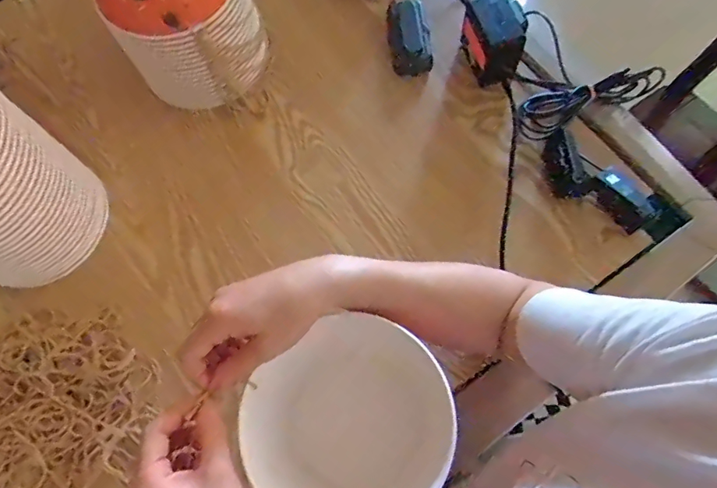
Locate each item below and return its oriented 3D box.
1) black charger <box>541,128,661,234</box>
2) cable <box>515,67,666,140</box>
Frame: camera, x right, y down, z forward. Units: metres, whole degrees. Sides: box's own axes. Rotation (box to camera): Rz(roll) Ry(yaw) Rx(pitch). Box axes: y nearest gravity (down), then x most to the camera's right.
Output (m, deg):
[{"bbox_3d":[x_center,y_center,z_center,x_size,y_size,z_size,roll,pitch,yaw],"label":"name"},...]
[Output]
[{"bbox_3d":[0.263,-0.067,0.547,0.136,0.021,0.061,39,77,14],"label":"black charger"},{"bbox_3d":[0.280,-0.182,0.592,0.189,0.029,0.053,-26,72,-7],"label":"cable"}]

